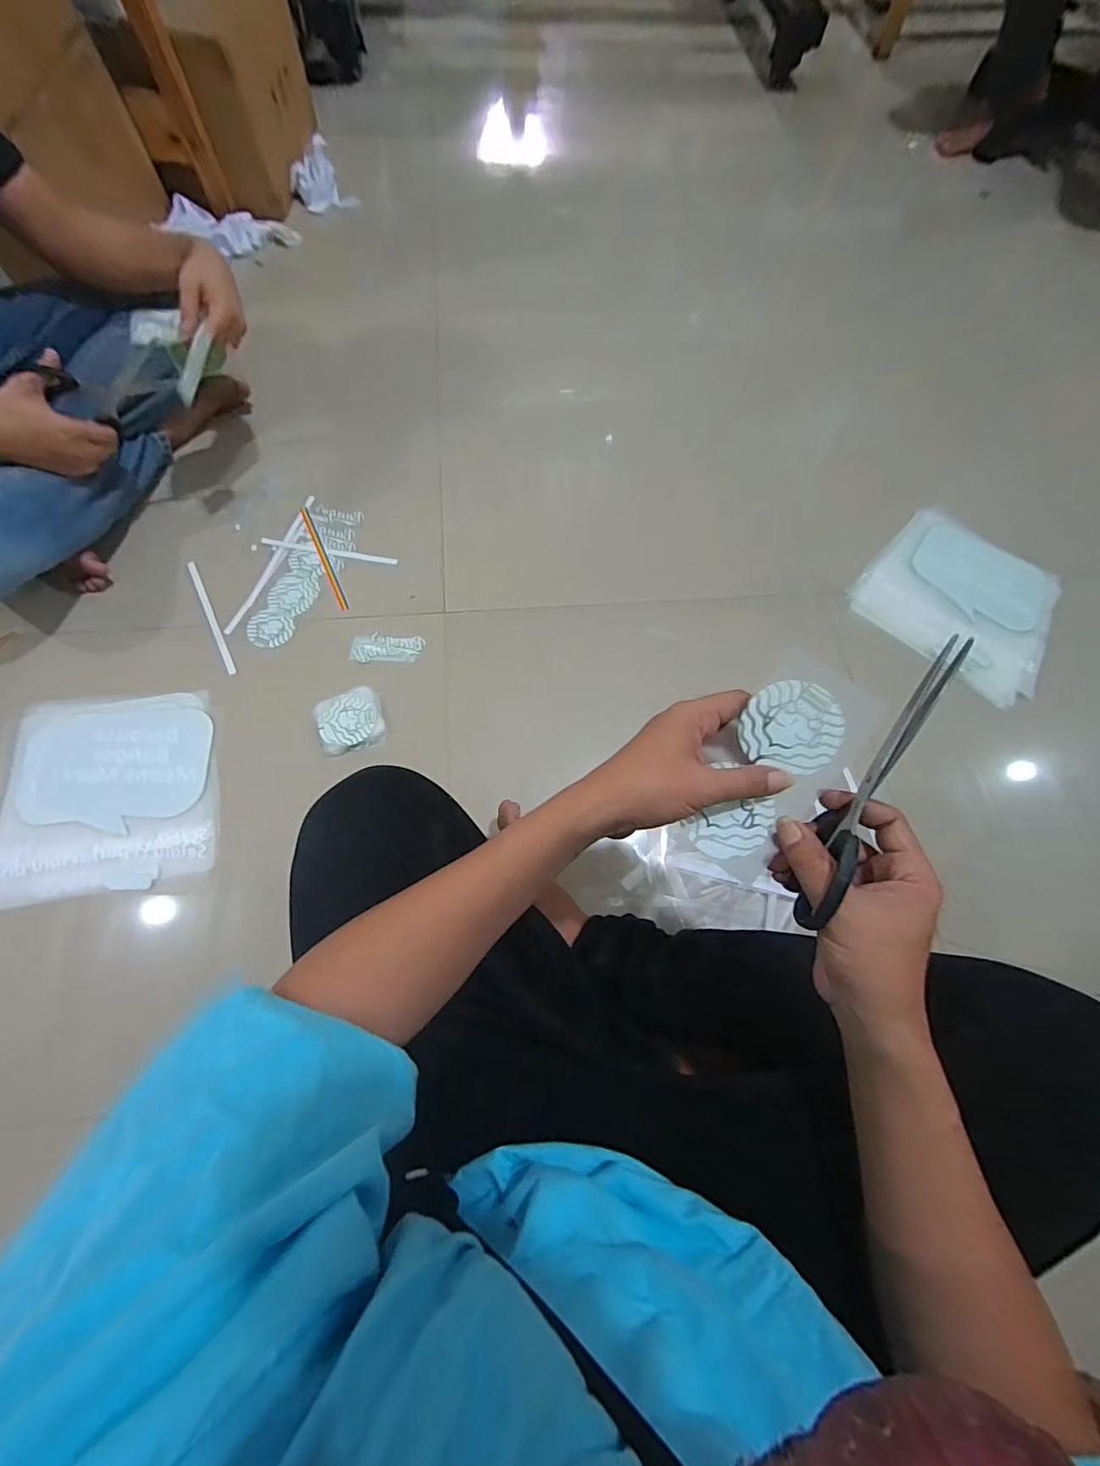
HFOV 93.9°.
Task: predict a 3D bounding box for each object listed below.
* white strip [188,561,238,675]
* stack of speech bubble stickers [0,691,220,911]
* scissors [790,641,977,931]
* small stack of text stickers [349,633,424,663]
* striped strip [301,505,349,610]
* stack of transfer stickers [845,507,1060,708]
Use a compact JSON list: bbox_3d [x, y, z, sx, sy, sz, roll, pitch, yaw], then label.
[{"bbox_3d":[-0.507,-0.174,0.770,0.011,0.006,0.212,-27,74,-11],"label":"white strip"},{"bbox_3d":[-0.575,0.071,0.669,0.266,0.016,0.268,-8,70,-6],"label":"stack of speech bubble stickers"},{"bbox_3d":[0.213,0.036,0.341,0.013,0.062,0.203,24,100,6],"label":"scissors"},{"bbox_3d":[-0.241,-0.126,0.760,0.105,0.004,0.045,-1,70,-3],"label":"small stack of text stickers"},{"bbox_3d":[-0.357,-0.280,0.812,0.012,0.004,0.211,-24,74,-10],"label":"striped strip"},{"bbox_3d":[0.644,-0.218,0.810,0.271,0.033,0.262,31,74,11],"label":"stack of transfer stickers"}]

